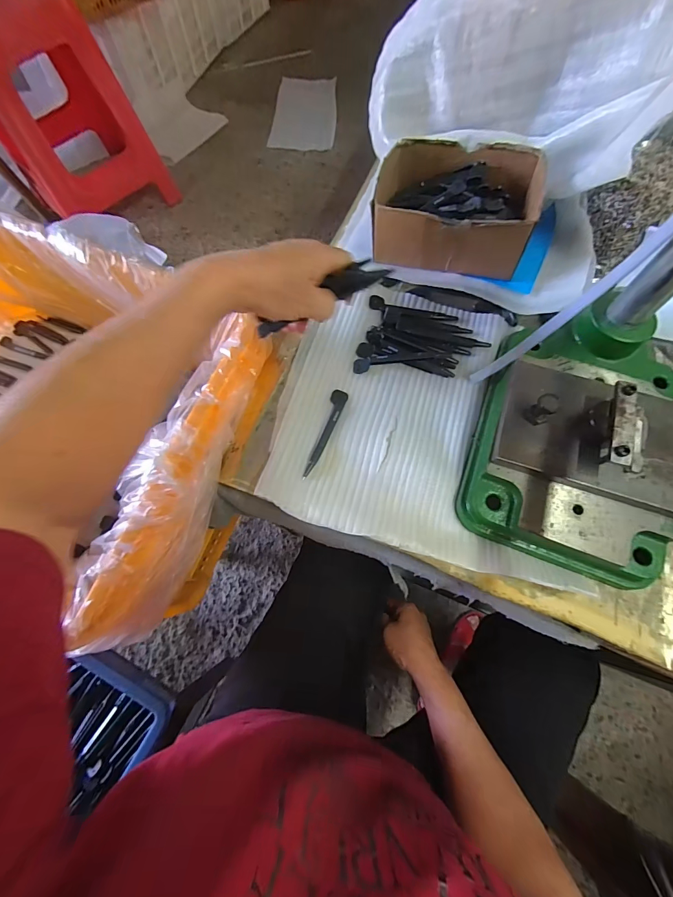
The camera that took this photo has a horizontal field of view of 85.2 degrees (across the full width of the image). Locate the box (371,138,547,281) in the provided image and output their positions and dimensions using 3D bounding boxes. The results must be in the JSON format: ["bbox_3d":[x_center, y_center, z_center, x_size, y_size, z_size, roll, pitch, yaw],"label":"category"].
[{"bbox_3d":[0.129,-0.267,0.412,0.165,0.075,0.128,13,71,7],"label":"box"}]

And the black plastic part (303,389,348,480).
[{"bbox_3d":[-0.009,-0.016,0.357,0.016,0.005,0.099,15,71,8],"label":"black plastic part"}]

